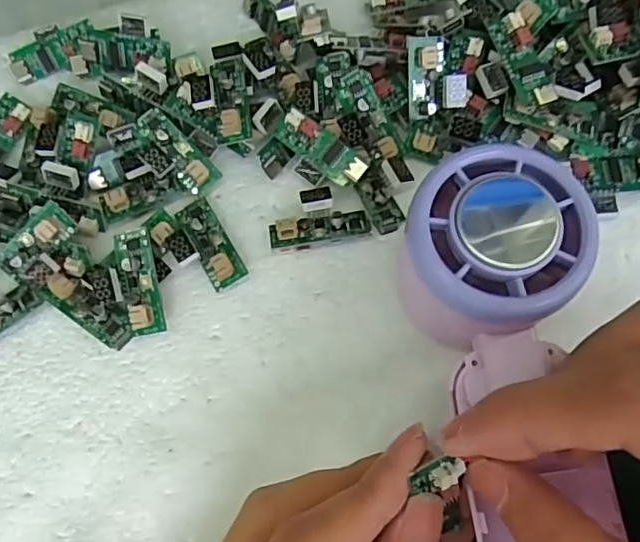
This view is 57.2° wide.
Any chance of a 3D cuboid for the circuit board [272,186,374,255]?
[{"bbox_3d":[-0.001,-0.020,0.230,0.038,0.010,0.021,-11,72,-2],"label":"circuit board"}]

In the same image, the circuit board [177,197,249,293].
[{"bbox_3d":[-0.042,-0.011,0.228,0.014,0.012,0.037,-29,74,-7],"label":"circuit board"}]

